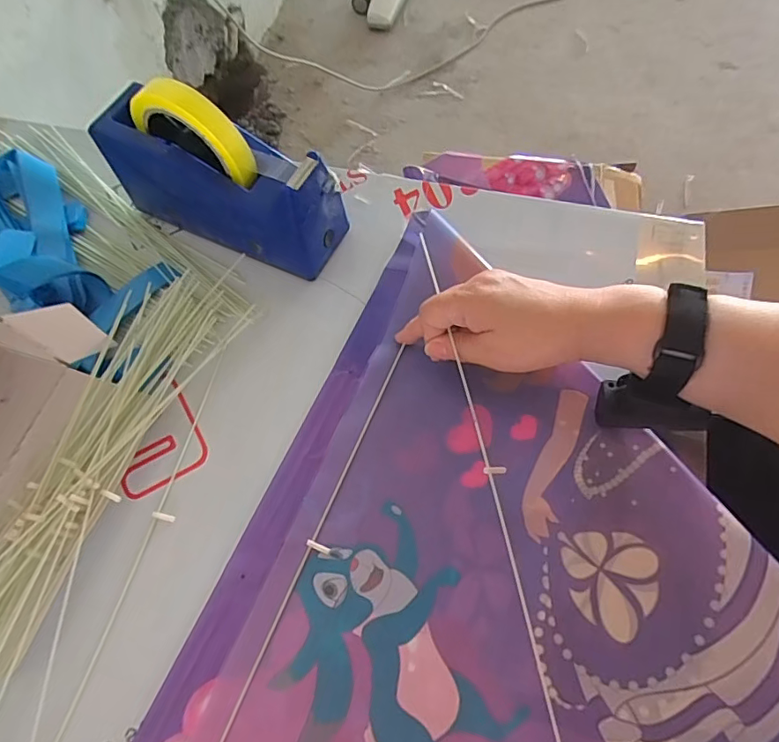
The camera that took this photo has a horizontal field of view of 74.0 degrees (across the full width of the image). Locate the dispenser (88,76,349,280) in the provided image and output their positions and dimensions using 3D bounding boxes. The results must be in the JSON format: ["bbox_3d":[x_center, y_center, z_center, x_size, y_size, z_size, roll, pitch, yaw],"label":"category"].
[{"bbox_3d":[-0.144,-0.167,0.437,0.202,0.129,0.066,21,67,11],"label":"dispenser"}]

